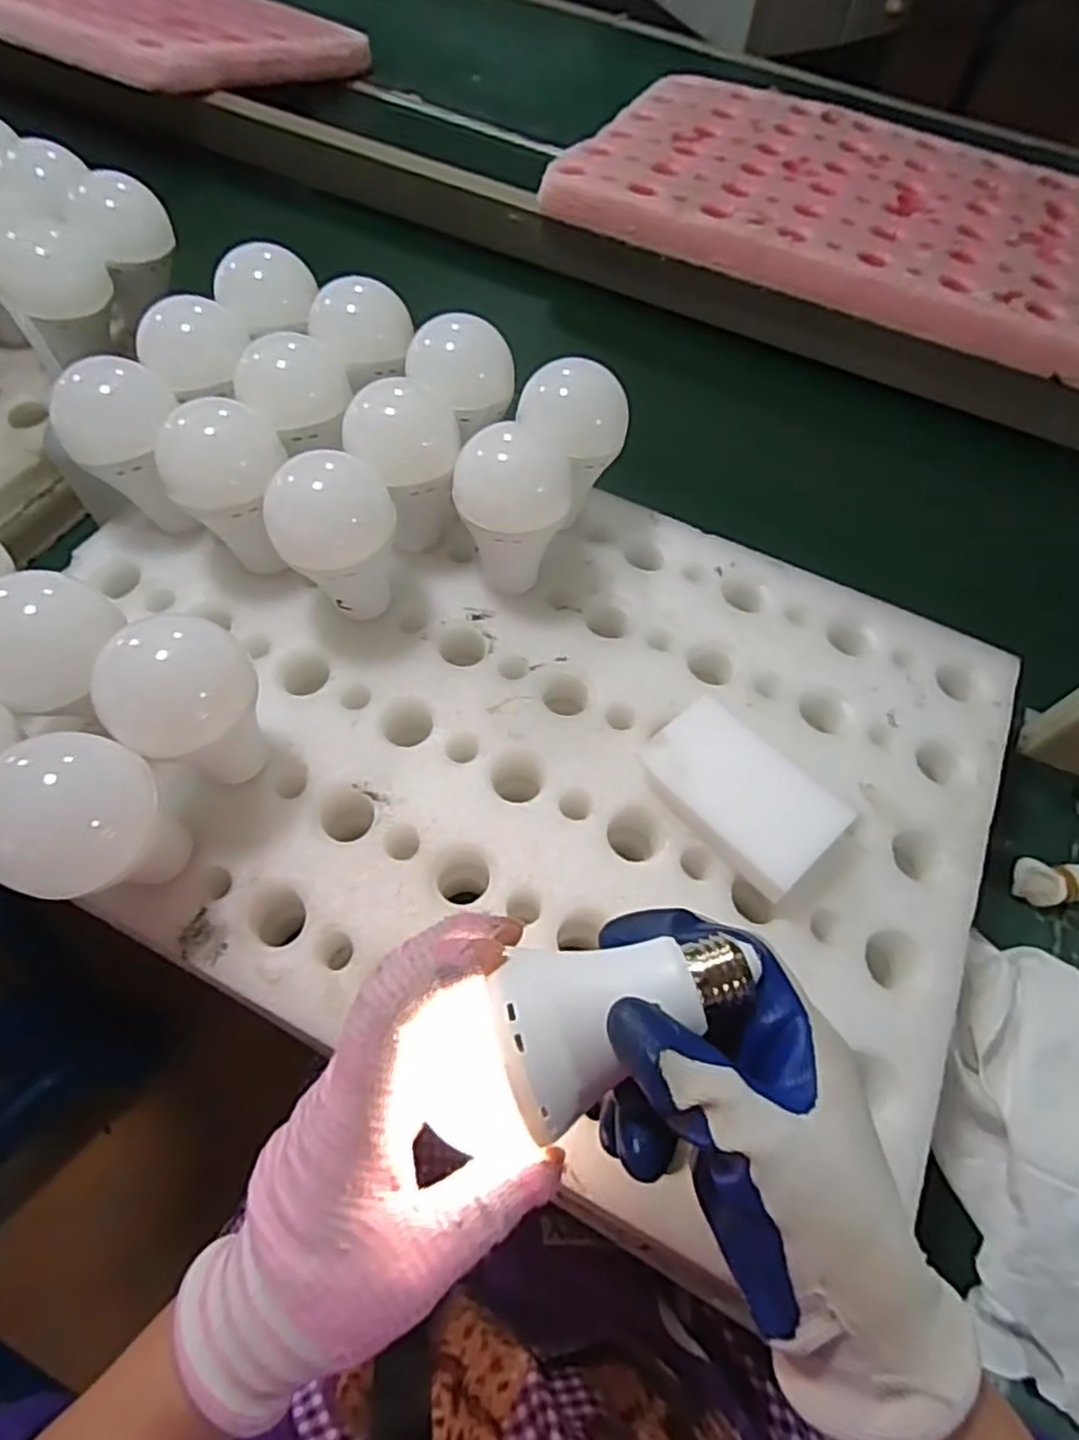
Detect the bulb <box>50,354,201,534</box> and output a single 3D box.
[{"bbox_3d":[-0.238,-0.156,0.418,0.057,0.096,0.072,-5,62,-6],"label":"bulb"}]

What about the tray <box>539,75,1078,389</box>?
[{"bbox_3d":[0.316,-0.507,0.677,0.536,0.033,0.364,25,63,10],"label":"tray"}]

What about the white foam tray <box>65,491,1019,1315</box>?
[{"bbox_3d":[-0.023,-0.011,0.388,0.537,0.038,0.370,25,63,10],"label":"white foam tray"}]

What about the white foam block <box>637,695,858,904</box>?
[{"bbox_3d":[0.100,0.039,0.365,0.059,0.036,0.098,-40,71,-21],"label":"white foam block"}]

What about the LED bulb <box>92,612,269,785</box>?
[{"bbox_3d":[-0.165,-0.004,0.340,0.061,0.091,0.057,1,62,-3],"label":"LED bulb"}]

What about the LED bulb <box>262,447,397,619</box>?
[{"bbox_3d":[-0.110,-0.093,0.390,0.063,0.086,0.065,-10,63,-9],"label":"LED bulb"}]

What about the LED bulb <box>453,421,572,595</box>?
[{"bbox_3d":[-0.016,-0.115,0.408,0.063,0.093,0.070,-1,62,-4],"label":"LED bulb"}]

